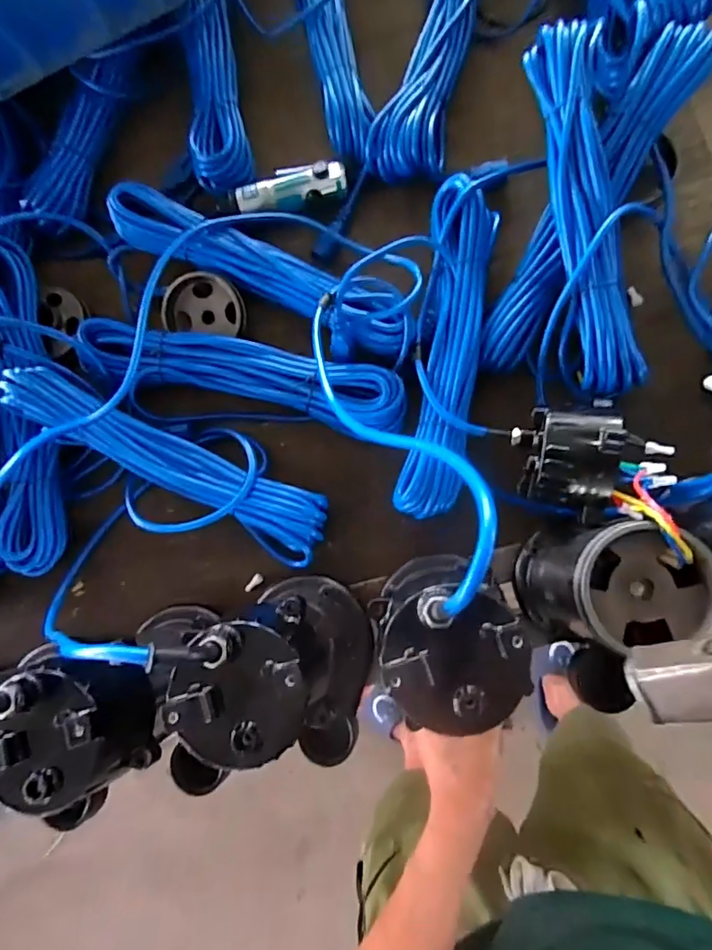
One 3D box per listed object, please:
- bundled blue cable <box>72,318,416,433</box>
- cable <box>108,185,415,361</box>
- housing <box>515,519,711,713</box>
[{"bbox_3d":[-0.124,-0.101,0.553,0.353,0.040,0.076,13,84,8],"label":"bundled blue cable"},{"bbox_3d":[-0.096,-0.209,0.536,0.348,0.052,0.071,29,86,9],"label":"cable"},{"bbox_3d":[0.185,0.085,0.422,0.119,0.171,0.093,-6,82,5],"label":"housing"}]

